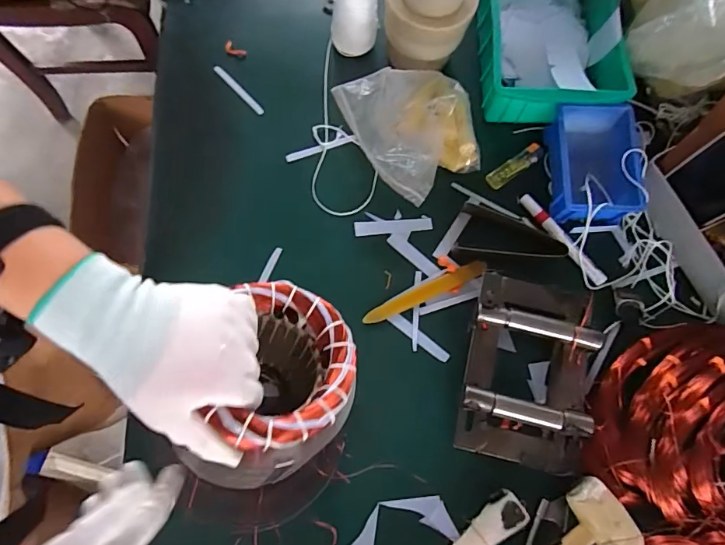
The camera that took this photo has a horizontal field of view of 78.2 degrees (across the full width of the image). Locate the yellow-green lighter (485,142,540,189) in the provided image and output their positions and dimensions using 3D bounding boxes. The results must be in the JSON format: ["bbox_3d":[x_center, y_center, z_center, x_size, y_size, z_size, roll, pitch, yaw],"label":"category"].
[{"bbox_3d":[0.202,-0.140,0.590,0.084,0.011,0.022,-35,79,-9],"label":"yellow-green lighter"}]

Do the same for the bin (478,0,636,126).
[{"bbox_3d":[0.251,-0.320,0.605,0.185,0.065,0.240,8,75,1],"label":"bin"}]

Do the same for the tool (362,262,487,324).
[{"bbox_3d":[0.077,0.025,0.546,0.162,0.005,0.021,-24,77,-7],"label":"tool"}]

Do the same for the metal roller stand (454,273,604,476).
[{"bbox_3d":[0.183,0.108,0.501,0.141,0.050,0.200,14,75,3],"label":"metal roller stand"}]

